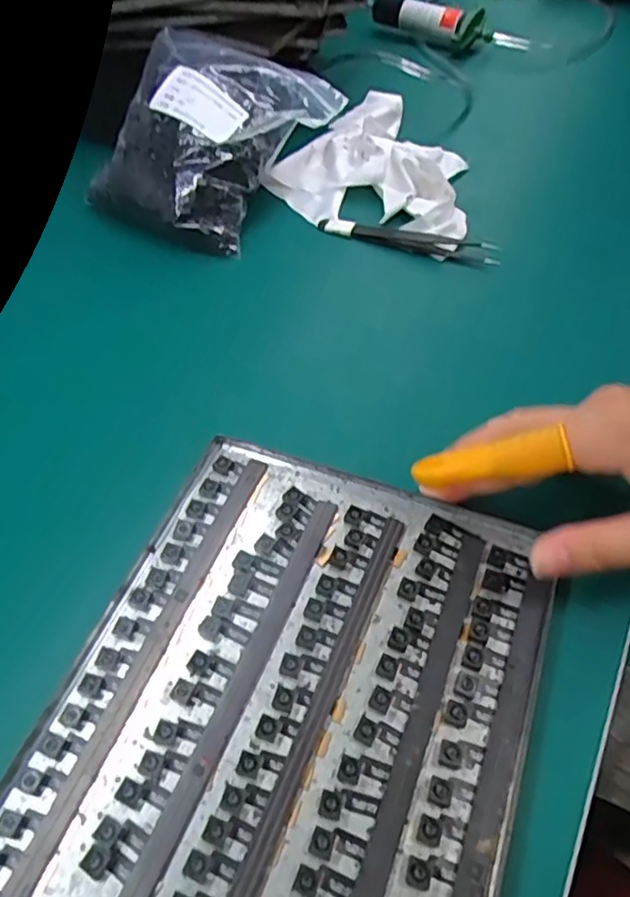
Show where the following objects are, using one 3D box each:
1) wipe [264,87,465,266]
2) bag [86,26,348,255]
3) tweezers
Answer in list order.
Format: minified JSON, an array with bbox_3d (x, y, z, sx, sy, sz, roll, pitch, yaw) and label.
[{"bbox_3d":[0.039,-0.231,0.468,0.140,0.024,0.209,3,55,4],"label":"wipe"},{"bbox_3d":[-0.076,-0.225,0.441,0.126,0.070,0.148,25,60,19],"label":"bag"},{"bbox_3d":[0.061,-0.143,0.419,0.126,0.018,0.009,20,58,15],"label":"tweezers"}]

